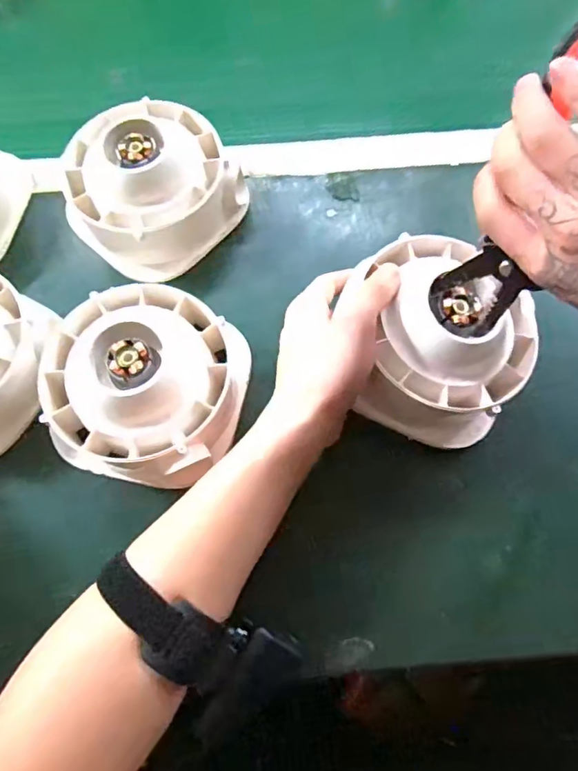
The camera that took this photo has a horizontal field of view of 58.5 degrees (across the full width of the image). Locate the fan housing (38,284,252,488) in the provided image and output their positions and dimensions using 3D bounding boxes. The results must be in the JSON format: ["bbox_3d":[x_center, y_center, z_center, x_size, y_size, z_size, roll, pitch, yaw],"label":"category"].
[{"bbox_3d":[-0.101,-0.004,0.362,0.136,0.062,0.128,0,71,0],"label":"fan housing"}]

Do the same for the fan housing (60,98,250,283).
[{"bbox_3d":[-0.116,-0.171,0.433,0.138,0.076,0.136,0,71,0],"label":"fan housing"}]

